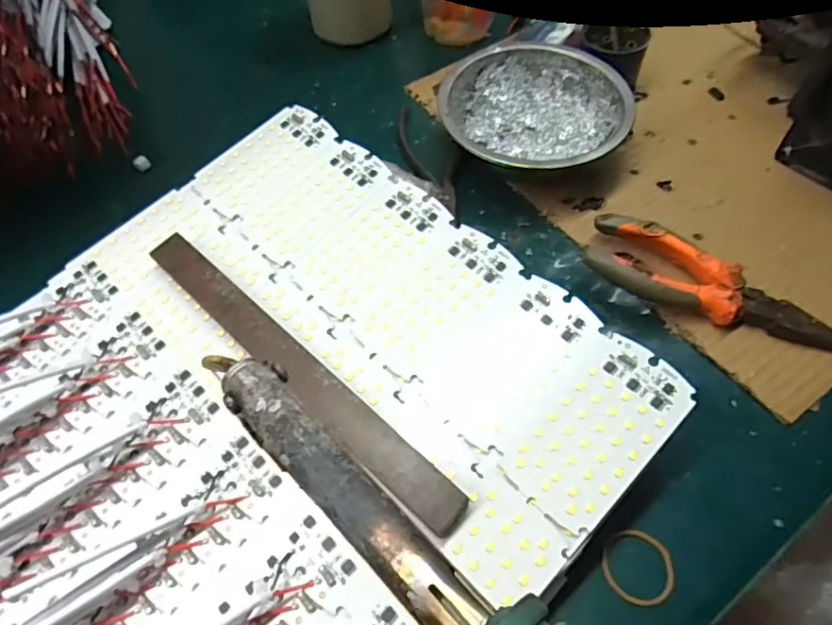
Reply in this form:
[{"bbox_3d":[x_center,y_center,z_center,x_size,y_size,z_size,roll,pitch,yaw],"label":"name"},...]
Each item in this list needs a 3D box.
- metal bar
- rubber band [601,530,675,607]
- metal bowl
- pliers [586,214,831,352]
[{"bbox_3d":[-0.062,0.024,0.274,0.212,0.005,0.020,38,71,23],"label":"metal bar"},{"bbox_3d":[0.102,0.116,0.261,0.031,0.004,0.032,1,56,-2],"label":"rubber band"},{"bbox_3d":[0.080,-0.134,0.398,0.122,0.038,0.118,1,56,-2],"label":"metal bowl"},{"bbox_3d":[0.171,-0.011,0.327,0.148,0.022,0.044,27,59,15],"label":"pliers"}]

